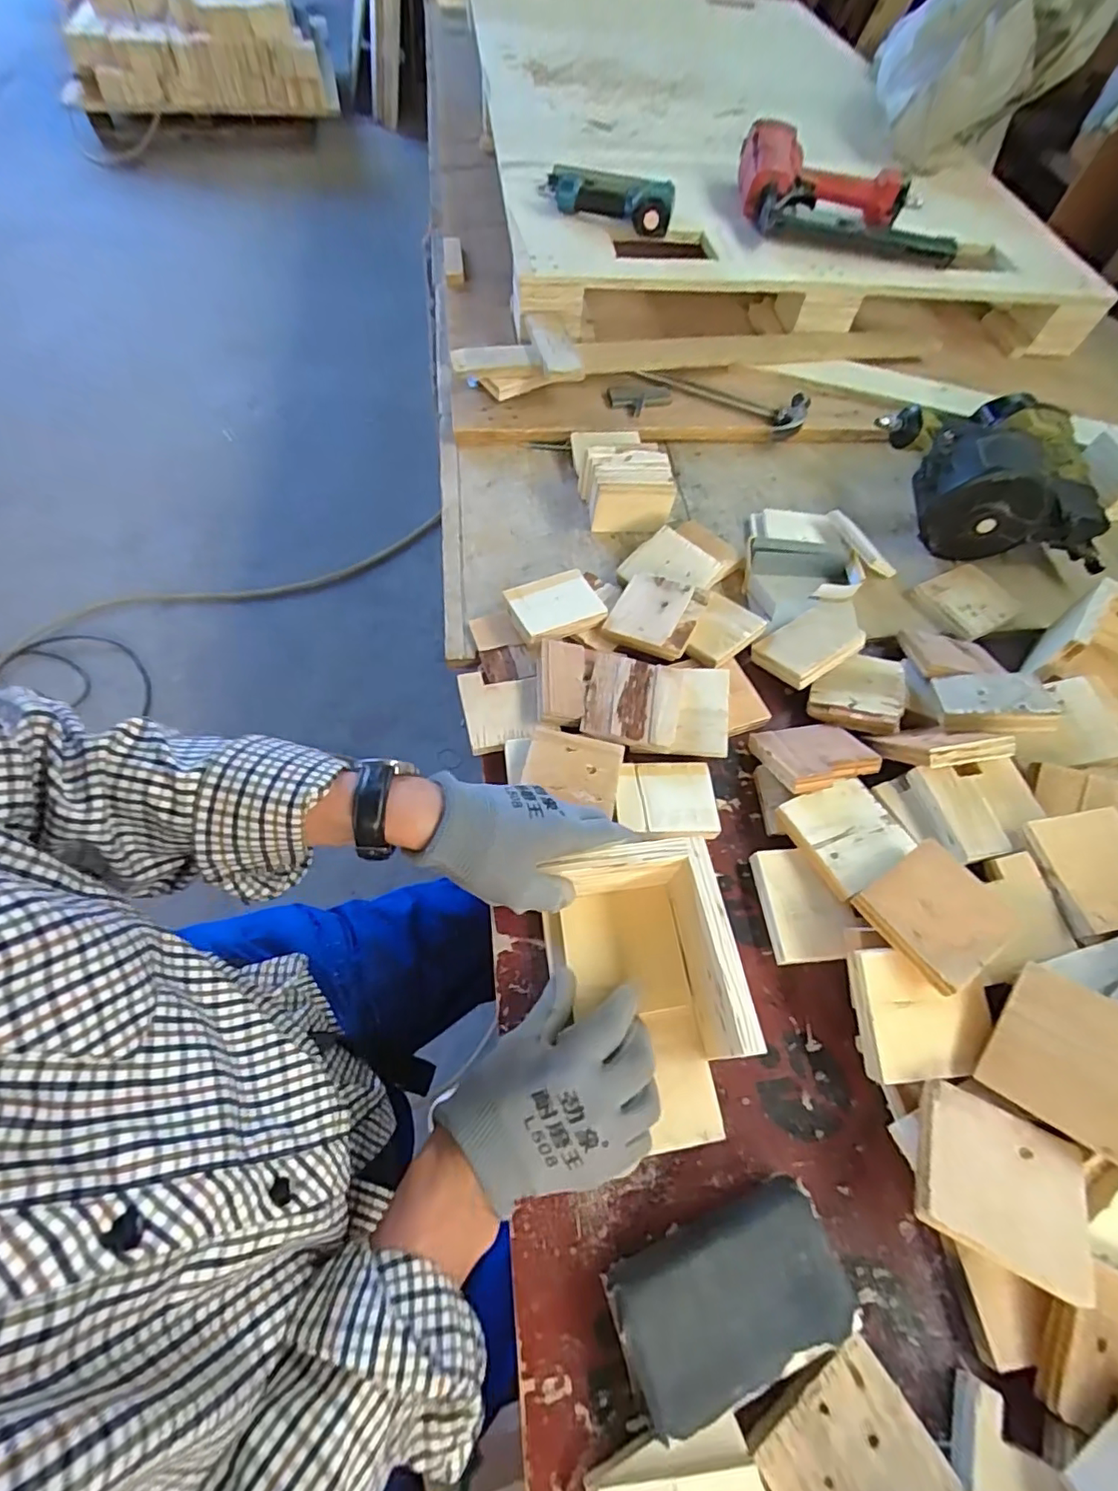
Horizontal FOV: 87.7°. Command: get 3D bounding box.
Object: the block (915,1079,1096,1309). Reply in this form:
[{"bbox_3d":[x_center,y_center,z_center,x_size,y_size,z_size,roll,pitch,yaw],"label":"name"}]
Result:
[{"bbox_3d":[0.276,0.272,0.362,0.091,0.009,0.085,22,53,17],"label":"block"}]

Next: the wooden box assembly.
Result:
[{"bbox_3d":[0.067,0.171,0.404,0.105,0.079,0.183,-8,62,-8],"label":"wooden box assembly"}]

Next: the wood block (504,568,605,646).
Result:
[{"bbox_3d":[-0.003,-0.144,0.608,0.090,0.023,0.071,-26,68,-17],"label":"wood block"}]

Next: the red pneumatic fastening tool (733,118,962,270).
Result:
[{"bbox_3d":[0.444,-0.847,0.895,0.318,0.087,0.213,8,61,0],"label":"red pneumatic fastening tool"}]

